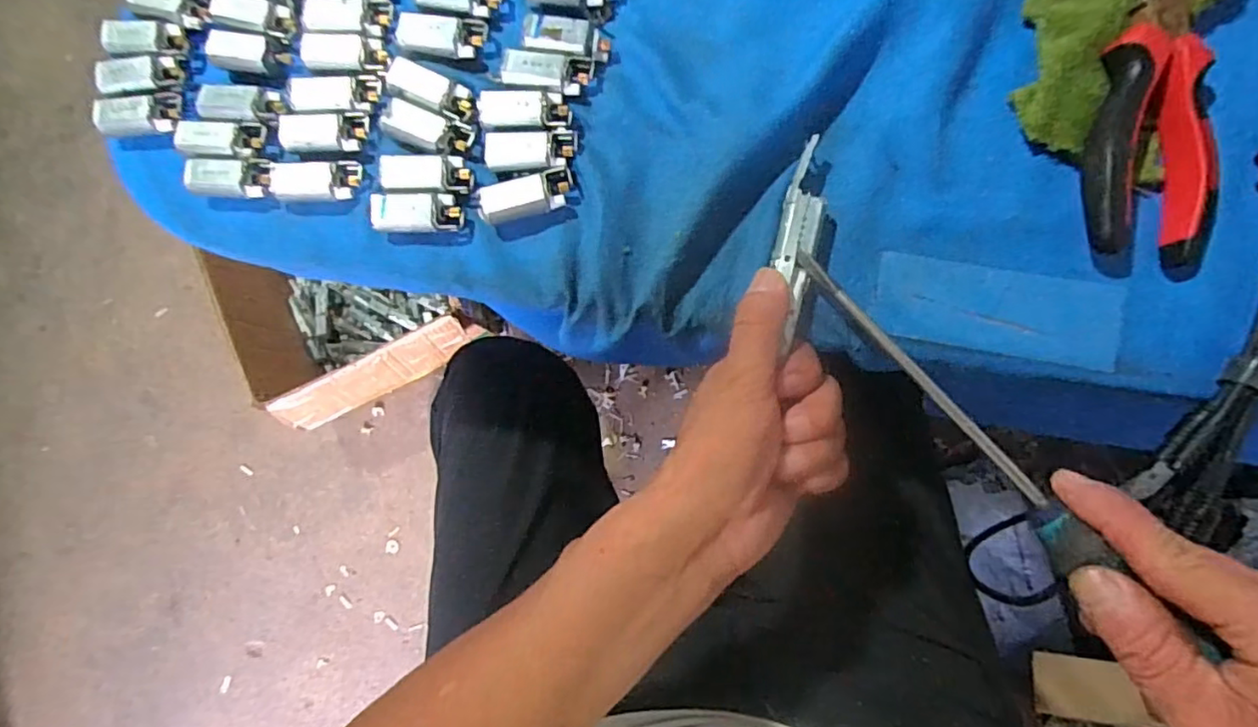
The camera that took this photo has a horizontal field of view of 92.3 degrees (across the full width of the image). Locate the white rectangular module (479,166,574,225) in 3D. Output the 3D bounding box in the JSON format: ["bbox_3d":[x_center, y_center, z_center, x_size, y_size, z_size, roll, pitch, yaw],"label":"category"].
[{"bbox_3d":[-0.052,-0.085,0.309,0.048,0.010,0.019,-18,83,2],"label":"white rectangular module"}]

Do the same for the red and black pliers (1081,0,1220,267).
[{"bbox_3d":[0.239,-0.122,0.282,0.060,0.022,0.147,-5,84,4],"label":"red and black pliers"}]

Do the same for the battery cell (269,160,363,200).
[{"bbox_3d":[-0.167,-0.096,0.318,0.049,0.008,0.020,1,85,4],"label":"battery cell"}]

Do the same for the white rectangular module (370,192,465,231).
[{"bbox_3d":[-0.109,-0.078,0.313,0.045,0.012,0.018,-2,86,5],"label":"white rectangular module"}]

